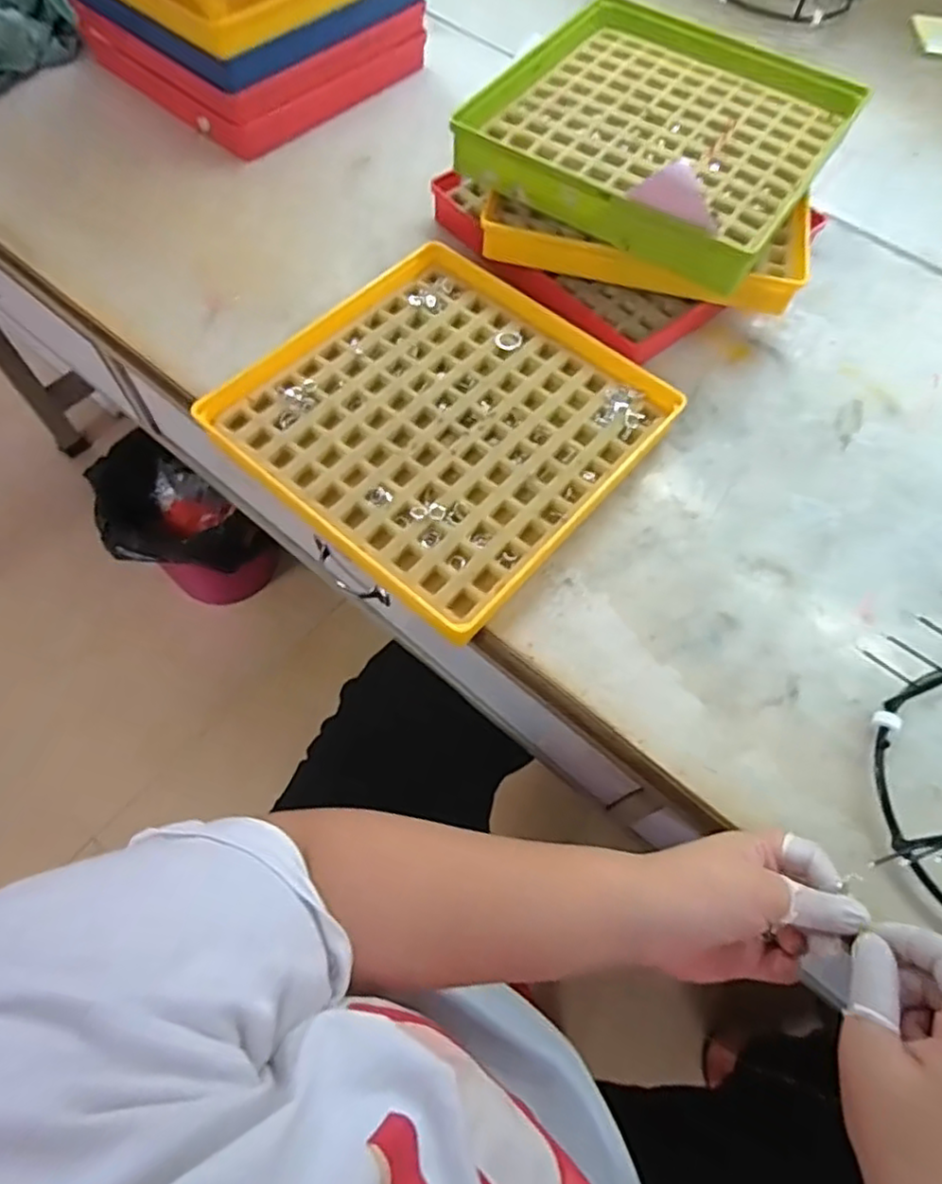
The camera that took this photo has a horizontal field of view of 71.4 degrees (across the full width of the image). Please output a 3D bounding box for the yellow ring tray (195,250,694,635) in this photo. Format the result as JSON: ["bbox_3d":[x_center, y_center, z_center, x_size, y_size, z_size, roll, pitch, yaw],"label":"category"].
[{"bbox_3d":[-0.021,-0.136,0.515,0.271,0.037,0.279,39,68,16],"label":"yellow ring tray"}]

